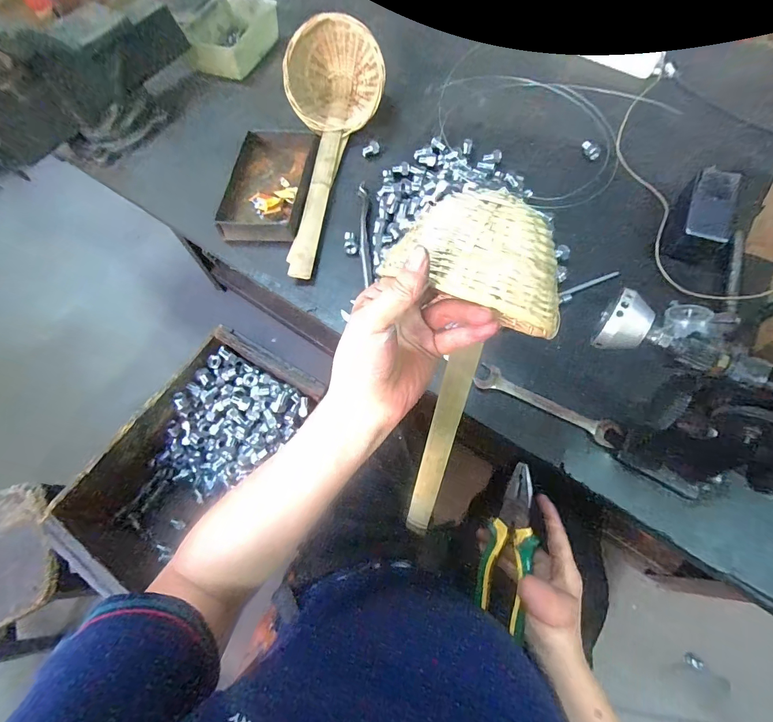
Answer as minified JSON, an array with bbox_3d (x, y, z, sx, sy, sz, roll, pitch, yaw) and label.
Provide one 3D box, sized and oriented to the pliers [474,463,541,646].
[{"bbox_3d":[0.136,0.203,0.423,0.059,0.022,0.173,8,84,37],"label":"pliers"}]

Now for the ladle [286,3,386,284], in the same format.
[{"bbox_3d":[-0.084,-0.367,0.597,0.159,0.127,0.420,-3,64,1],"label":"ladle"}]

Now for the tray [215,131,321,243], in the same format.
[{"bbox_3d":[-0.199,-0.303,0.656,0.139,0.042,0.244,3,65,4],"label":"tray"}]

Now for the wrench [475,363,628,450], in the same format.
[{"bbox_3d":[0.191,0.052,0.456,0.170,0.014,0.032,27,69,15],"label":"wrench"}]

